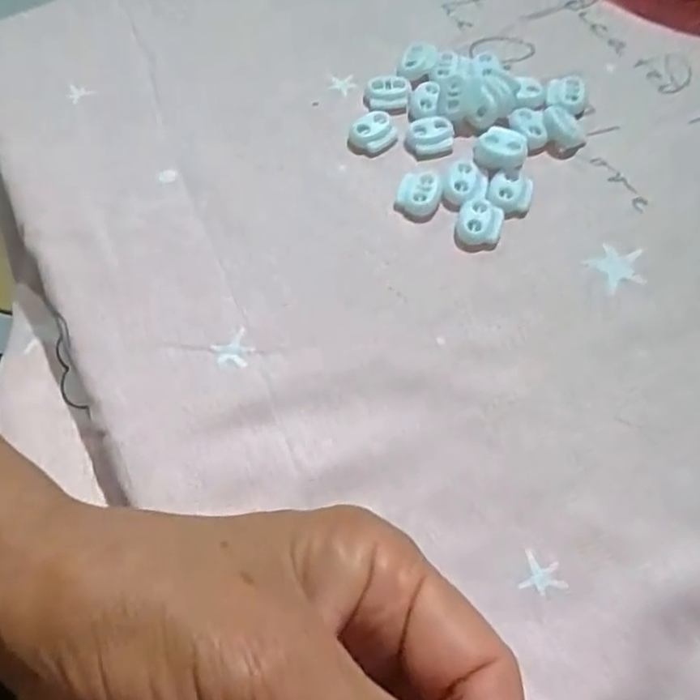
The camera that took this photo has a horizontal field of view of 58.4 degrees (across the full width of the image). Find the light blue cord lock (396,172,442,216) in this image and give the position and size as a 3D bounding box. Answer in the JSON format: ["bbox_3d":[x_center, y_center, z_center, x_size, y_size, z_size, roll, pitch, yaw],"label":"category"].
[{"bbox_3d":[0.030,-0.068,0.272,0.018,0.005,0.021,9,63,7],"label":"light blue cord lock"}]

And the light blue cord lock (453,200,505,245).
[{"bbox_3d":[0.054,-0.054,0.264,0.018,0.005,0.021,16,64,11],"label":"light blue cord lock"}]

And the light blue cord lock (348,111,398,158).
[{"bbox_3d":[0.011,-0.101,0.288,0.022,0.007,0.018,-42,68,-17],"label":"light blue cord lock"}]

